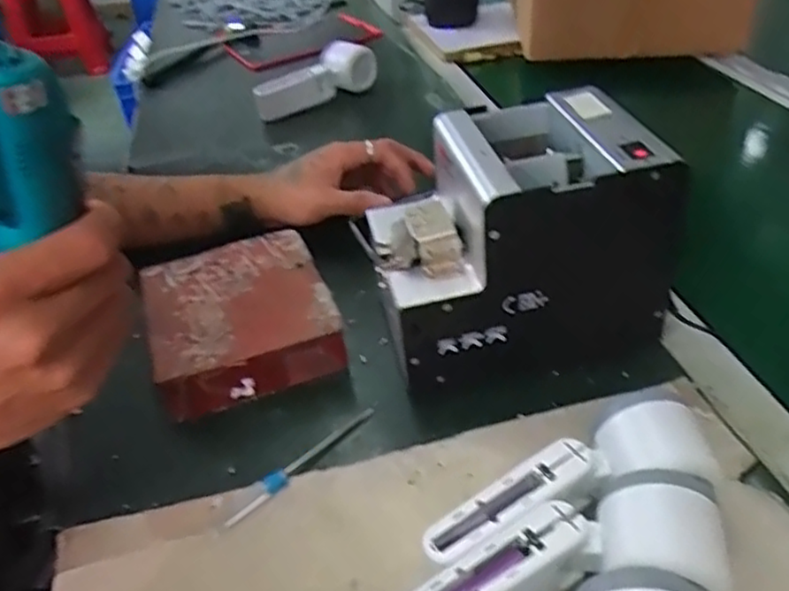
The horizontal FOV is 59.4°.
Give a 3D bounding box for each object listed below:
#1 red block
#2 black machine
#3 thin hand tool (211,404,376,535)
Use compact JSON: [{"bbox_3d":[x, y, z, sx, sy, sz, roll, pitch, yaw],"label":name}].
[{"bbox_3d":[-0.117,0.013,0.524,0.127,0.044,0.140,-17,39,-13],"label":"red block"},{"bbox_3d":[0.079,-0.040,0.479,0.185,0.143,0.134,-10,38,-5],"label":"black machine"},{"bbox_3d":[-0.060,0.103,0.432,0.012,0.006,0.124,28,49,36],"label":"thin hand tool"}]

